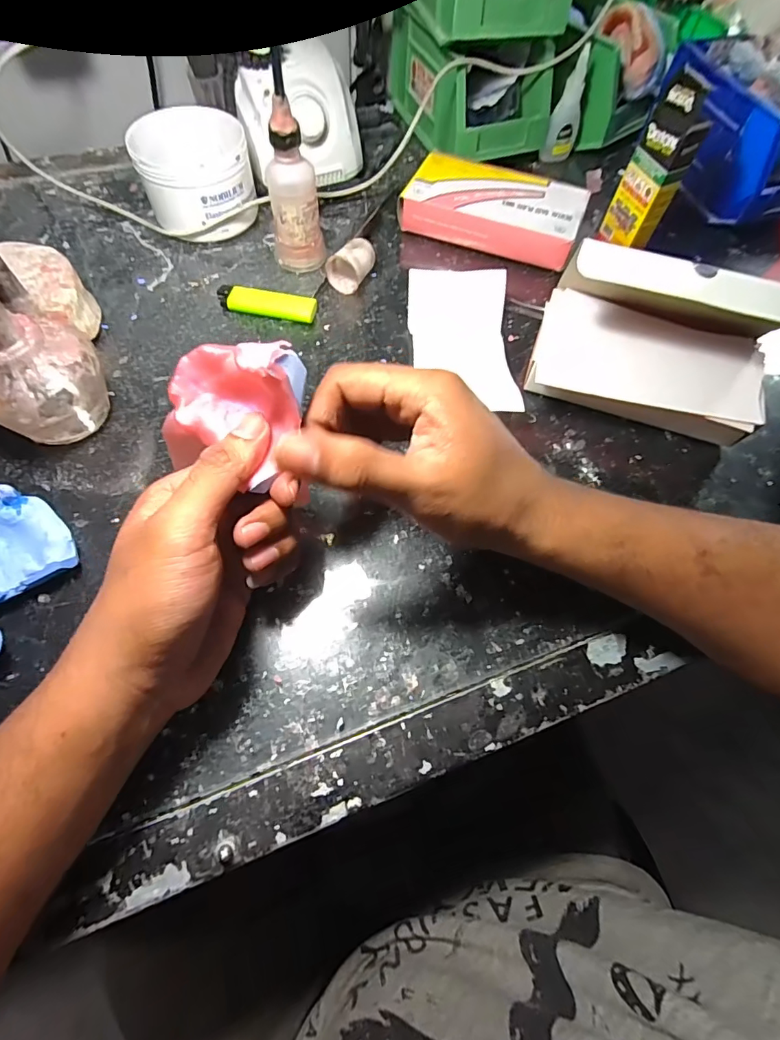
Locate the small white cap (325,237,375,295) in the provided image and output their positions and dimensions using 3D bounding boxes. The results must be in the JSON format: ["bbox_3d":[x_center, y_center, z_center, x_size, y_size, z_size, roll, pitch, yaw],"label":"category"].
[{"bbox_3d":[-0.032,-0.210,0.379,0.032,0.031,0.035,20,65,7],"label":"small white cap"}]

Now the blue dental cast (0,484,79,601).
[{"bbox_3d":[-0.217,0.016,0.258,0.066,0.032,0.055,-24,68,-14],"label":"blue dental cast"}]

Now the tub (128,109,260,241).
[{"bbox_3d":[-0.163,-0.291,0.390,0.087,0.065,0.081,-17,66,-11],"label":"tub"}]

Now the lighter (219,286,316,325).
[{"bbox_3d":[-0.098,-0.172,0.366,0.078,0.013,0.021,10,64,2],"label":"lighter"}]

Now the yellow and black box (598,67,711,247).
[{"bbox_3d":[0.212,-0.276,0.370,0.024,0.122,0.041,-18,67,-11],"label":"yellow and black box"}]

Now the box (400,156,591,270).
[{"bbox_3d":[0.094,-0.279,0.415,0.153,0.034,0.085,23,65,8],"label":"box"}]

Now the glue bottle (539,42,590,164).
[{"bbox_3d":[0.175,-0.400,0.448,0.030,0.082,0.023,19,65,6],"label":"glue bottle"}]

